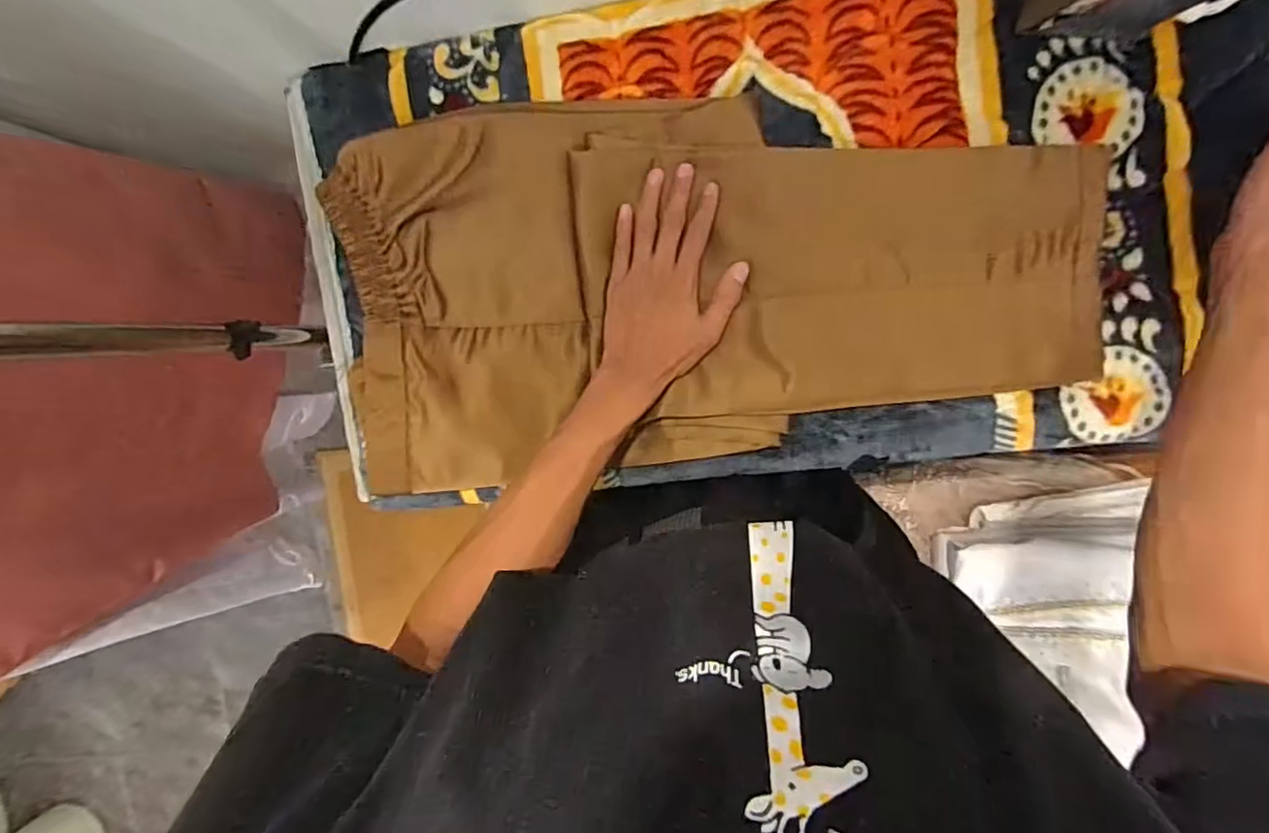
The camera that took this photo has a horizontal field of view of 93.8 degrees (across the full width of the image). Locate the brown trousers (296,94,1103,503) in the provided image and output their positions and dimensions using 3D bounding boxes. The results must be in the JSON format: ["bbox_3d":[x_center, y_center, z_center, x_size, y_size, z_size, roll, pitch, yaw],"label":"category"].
[{"bbox_3d":[0.048,-0.101,0.482,0.594,0.040,0.302,-1,92,8],"label":"brown trousers"}]

